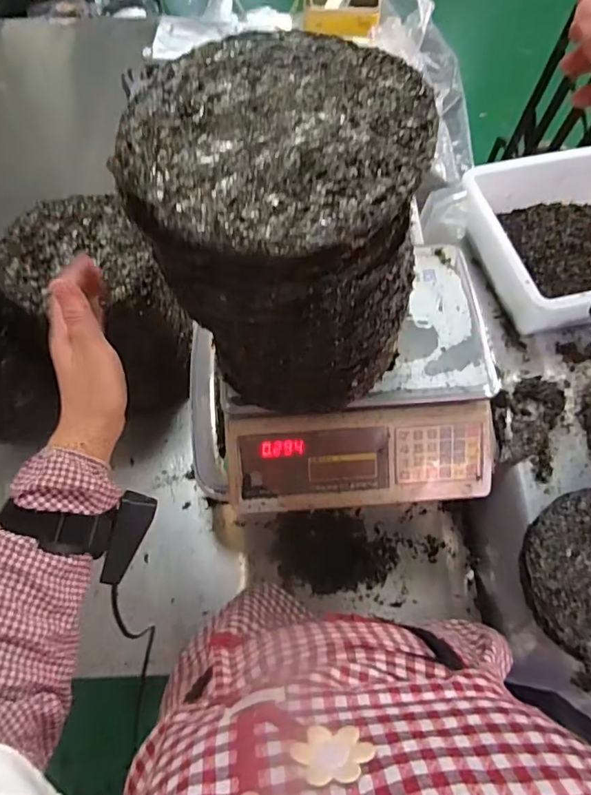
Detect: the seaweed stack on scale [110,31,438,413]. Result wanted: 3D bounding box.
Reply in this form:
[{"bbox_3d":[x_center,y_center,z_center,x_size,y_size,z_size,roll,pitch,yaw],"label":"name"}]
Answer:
[{"bbox_3d":[-0.011,-0.112,0.449,0.188,0.290,0.186,-29,68,-13],"label":"seaweed stack on scale"}]

